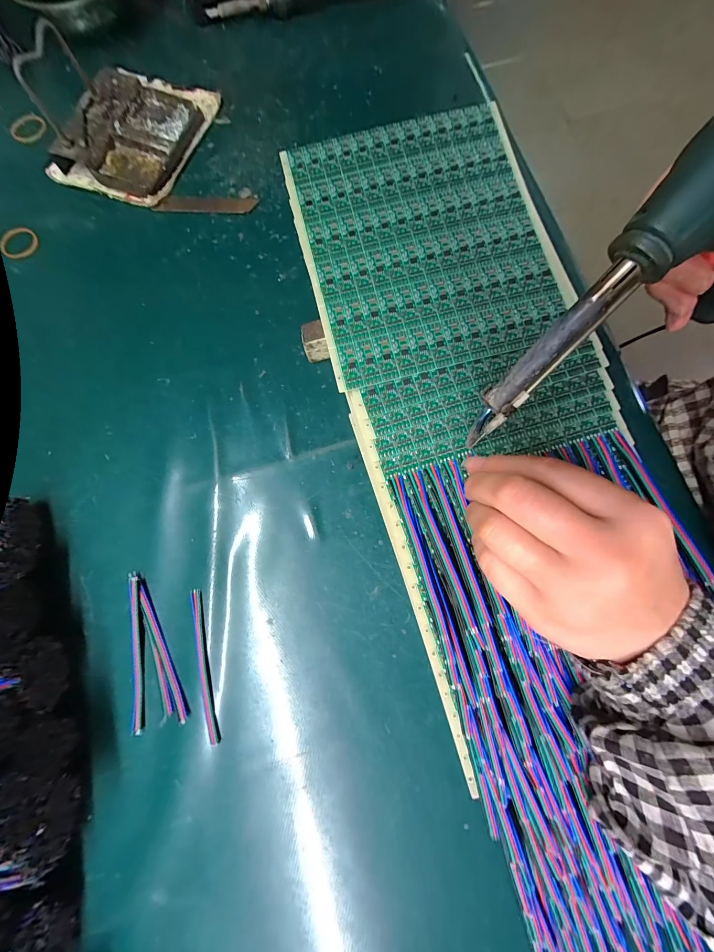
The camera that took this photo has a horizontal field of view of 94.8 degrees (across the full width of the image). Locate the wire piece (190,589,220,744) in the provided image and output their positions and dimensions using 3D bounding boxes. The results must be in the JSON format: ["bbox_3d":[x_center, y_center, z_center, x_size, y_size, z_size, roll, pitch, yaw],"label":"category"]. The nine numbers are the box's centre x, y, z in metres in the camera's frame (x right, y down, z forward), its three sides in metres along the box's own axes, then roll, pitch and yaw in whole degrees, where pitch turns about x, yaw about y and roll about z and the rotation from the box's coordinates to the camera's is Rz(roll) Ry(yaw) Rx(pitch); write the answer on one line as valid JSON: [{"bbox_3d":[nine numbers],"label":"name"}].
[{"bbox_3d":[-0.104,0.127,0.222,0.008,0.004,0.096,-14,77,-2],"label":"wire piece"}]

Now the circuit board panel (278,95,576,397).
[{"bbox_3d":[0.047,-0.166,0.230,0.166,0.004,0.190,-14,80,-1],"label":"circuit board panel"}]

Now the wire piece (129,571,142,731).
[{"bbox_3d":[-0.153,0.118,0.224,0.009,0.007,0.100,-9,76,-1],"label":"wire piece"}]

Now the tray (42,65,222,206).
[{"bbox_3d":[-0.217,-0.341,0.319,0.112,0.027,0.147,18,78,6],"label":"tray"}]

